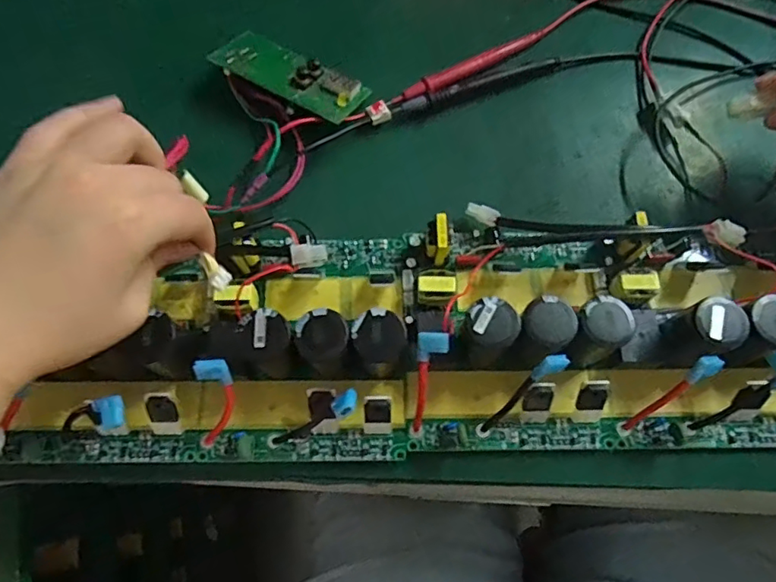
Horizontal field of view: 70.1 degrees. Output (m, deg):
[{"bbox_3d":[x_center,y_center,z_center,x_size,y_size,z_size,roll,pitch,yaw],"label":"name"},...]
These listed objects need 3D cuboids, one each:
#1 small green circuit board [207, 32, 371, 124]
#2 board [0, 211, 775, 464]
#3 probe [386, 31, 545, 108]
[{"bbox_3d":[-0.068,-0.155,0.390,0.109,0.015,0.049,30,60,10],"label":"small green circuit board"},{"bbox_3d":[0.026,0.021,0.323,0.450,0.058,0.149,-3,70,0],"label":"board"},{"bbox_3d":[0.059,-0.163,0.405,0.130,0.009,0.018,-31,73,-10],"label":"probe"}]

